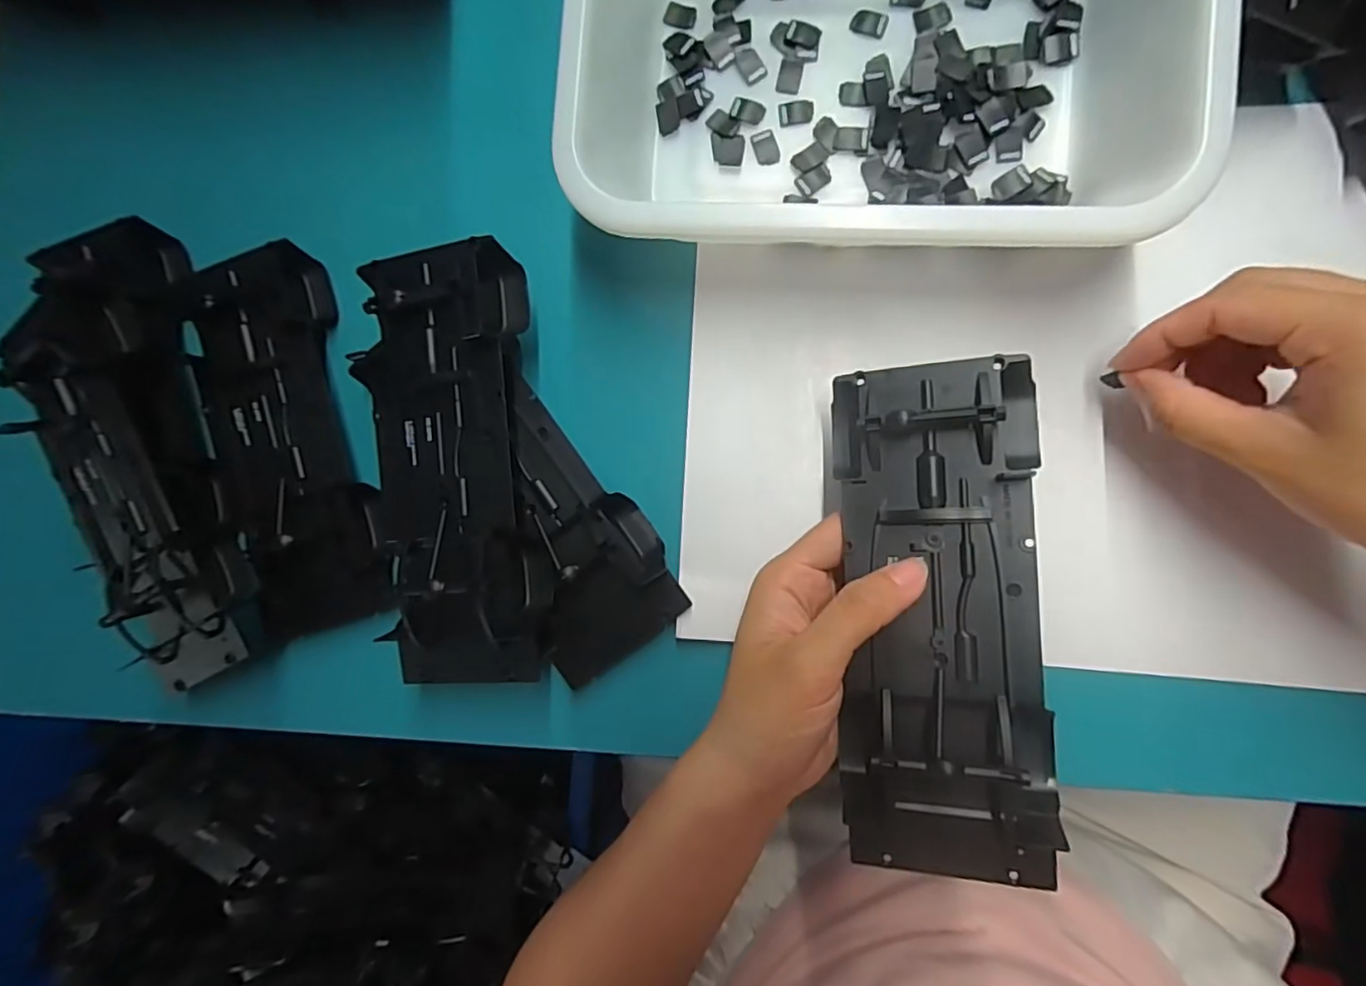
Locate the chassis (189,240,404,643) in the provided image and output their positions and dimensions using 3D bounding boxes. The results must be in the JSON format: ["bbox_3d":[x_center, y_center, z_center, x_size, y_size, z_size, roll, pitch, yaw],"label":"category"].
[{"bbox_3d":[-0.200,-0.026,0.313,0.069,0.029,0.191,-11,88,7],"label":"chassis"}]

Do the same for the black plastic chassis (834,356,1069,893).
[{"bbox_3d":[0.099,0.046,0.230,0.073,0.027,0.192,-1,85,7],"label":"black plastic chassis"}]

